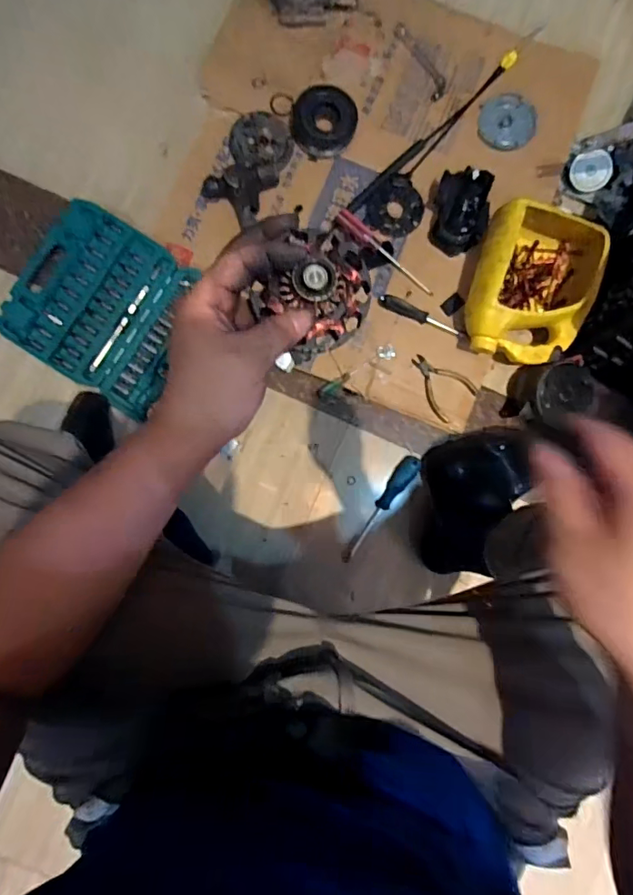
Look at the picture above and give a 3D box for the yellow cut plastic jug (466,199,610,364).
[{"bbox_3d":[0.337,-0.252,0.788,0.181,0.110,0.234,14,83,-1],"label":"yellow cut plastic jug"}]

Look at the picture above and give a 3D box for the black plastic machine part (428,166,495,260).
[{"bbox_3d":[0.233,-0.381,0.822,0.083,0.065,0.119,10,83,-1],"label":"black plastic machine part"}]

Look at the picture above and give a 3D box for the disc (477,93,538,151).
[{"bbox_3d":[0.326,-0.555,0.865,0.097,0.013,0.092,0,84,-3],"label":"disc"}]

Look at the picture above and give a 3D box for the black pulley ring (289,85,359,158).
[{"bbox_3d":[0.013,-0.537,0.837,0.108,0.043,0.095,7,83,-2],"label":"black pulley ring"}]

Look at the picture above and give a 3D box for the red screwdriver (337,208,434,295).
[{"bbox_3d":[0.111,-0.315,0.829,0.197,0.028,0.023,40,84,2],"label":"red screwdriver"}]

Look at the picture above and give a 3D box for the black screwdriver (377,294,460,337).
[{"bbox_3d":[0.167,-0.212,0.823,0.141,0.025,0.020,20,83,-13],"label":"black screwdriver"}]

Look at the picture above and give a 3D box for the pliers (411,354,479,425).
[{"bbox_3d":[0.199,-0.105,0.825,0.078,0.007,0.111,-44,87,-6],"label":"pliers"}]

